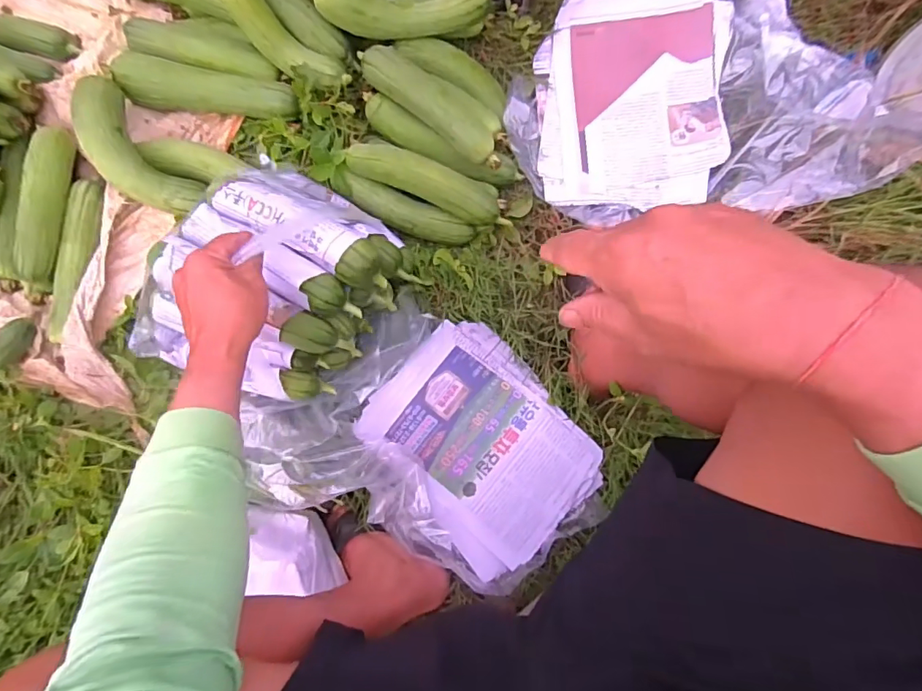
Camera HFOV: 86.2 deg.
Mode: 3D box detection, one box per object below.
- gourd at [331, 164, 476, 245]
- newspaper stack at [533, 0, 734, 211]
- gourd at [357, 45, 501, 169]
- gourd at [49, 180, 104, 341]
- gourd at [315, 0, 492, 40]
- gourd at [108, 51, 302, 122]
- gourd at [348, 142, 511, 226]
[{"bbox_3d":[-0.093,-0.193,0.709,0.222,0.052,0.046,24,86,6],"label":"gourd"},{"bbox_3d":[0.240,-0.352,0.696,0.252,0.048,0.305,3,84,4],"label":"newspaper stack"},{"bbox_3d":[-0.042,-0.331,0.684,0.236,0.060,0.053,40,88,7],"label":"gourd"},{"bbox_3d":[-0.556,-0.124,0.713,0.040,0.033,0.235,6,84,4],"label":"gourd"},{"bbox_3d":[-0.079,-0.483,0.689,0.249,0.058,0.071,-4,83,3],"label":"gourd"},{"bbox_3d":[-0.369,-0.374,0.725,0.266,0.054,0.060,9,84,5],"label":"gourd"},{"bbox_3d":[-0.047,-0.224,0.678,0.234,0.049,0.048,24,86,6],"label":"gourd"}]

